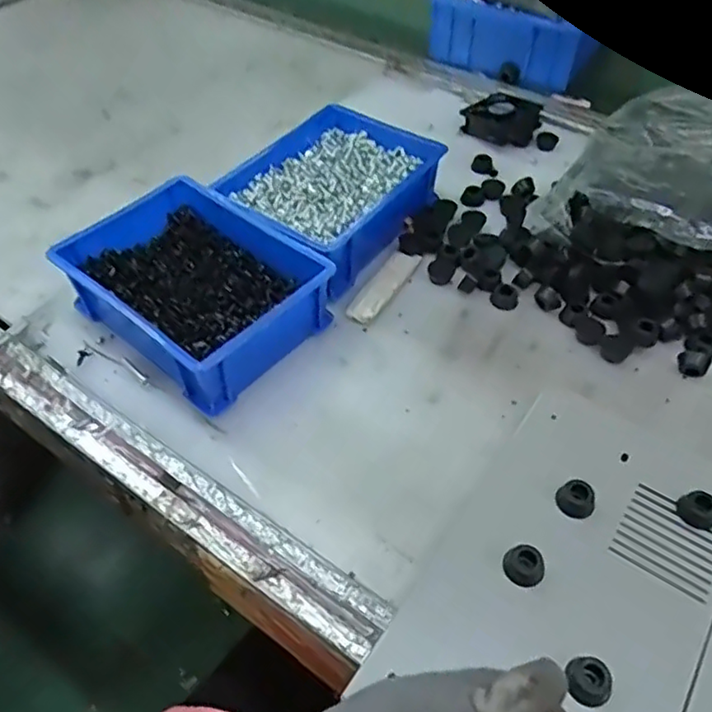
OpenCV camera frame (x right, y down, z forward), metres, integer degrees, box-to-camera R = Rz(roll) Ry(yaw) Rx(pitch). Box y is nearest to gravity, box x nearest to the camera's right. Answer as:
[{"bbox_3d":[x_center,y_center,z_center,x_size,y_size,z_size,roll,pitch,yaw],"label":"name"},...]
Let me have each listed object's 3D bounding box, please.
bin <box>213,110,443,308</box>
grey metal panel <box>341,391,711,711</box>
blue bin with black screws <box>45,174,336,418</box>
[{"bbox_3d":[-0.022,-0.159,0.618,0.147,0.060,0.196,29,55,24],"label":"bin"},{"bbox_3d":[0.129,0.139,0.387,0.154,0.019,0.255,29,55,24],"label":"grey metal panel"},{"bbox_3d":[-0.132,-0.060,0.539,0.197,0.065,0.154,32,56,26],"label":"blue bin with black screws"}]

